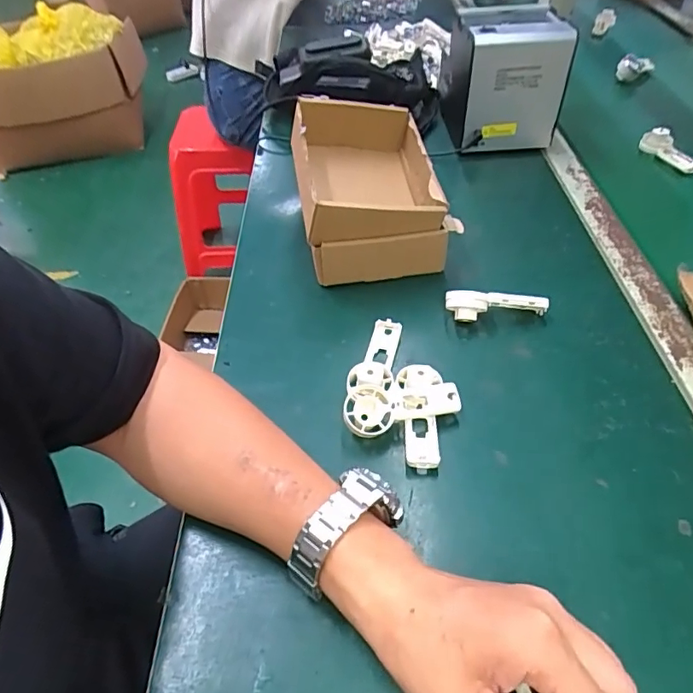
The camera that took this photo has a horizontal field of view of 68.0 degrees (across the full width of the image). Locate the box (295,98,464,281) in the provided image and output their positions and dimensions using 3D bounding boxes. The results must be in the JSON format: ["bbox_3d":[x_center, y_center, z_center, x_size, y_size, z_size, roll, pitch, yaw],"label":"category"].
[{"bbox_3d":[0.024,-0.167,0.551,0.148,0.126,0.173,-9,47,-4],"label":"box"}]

